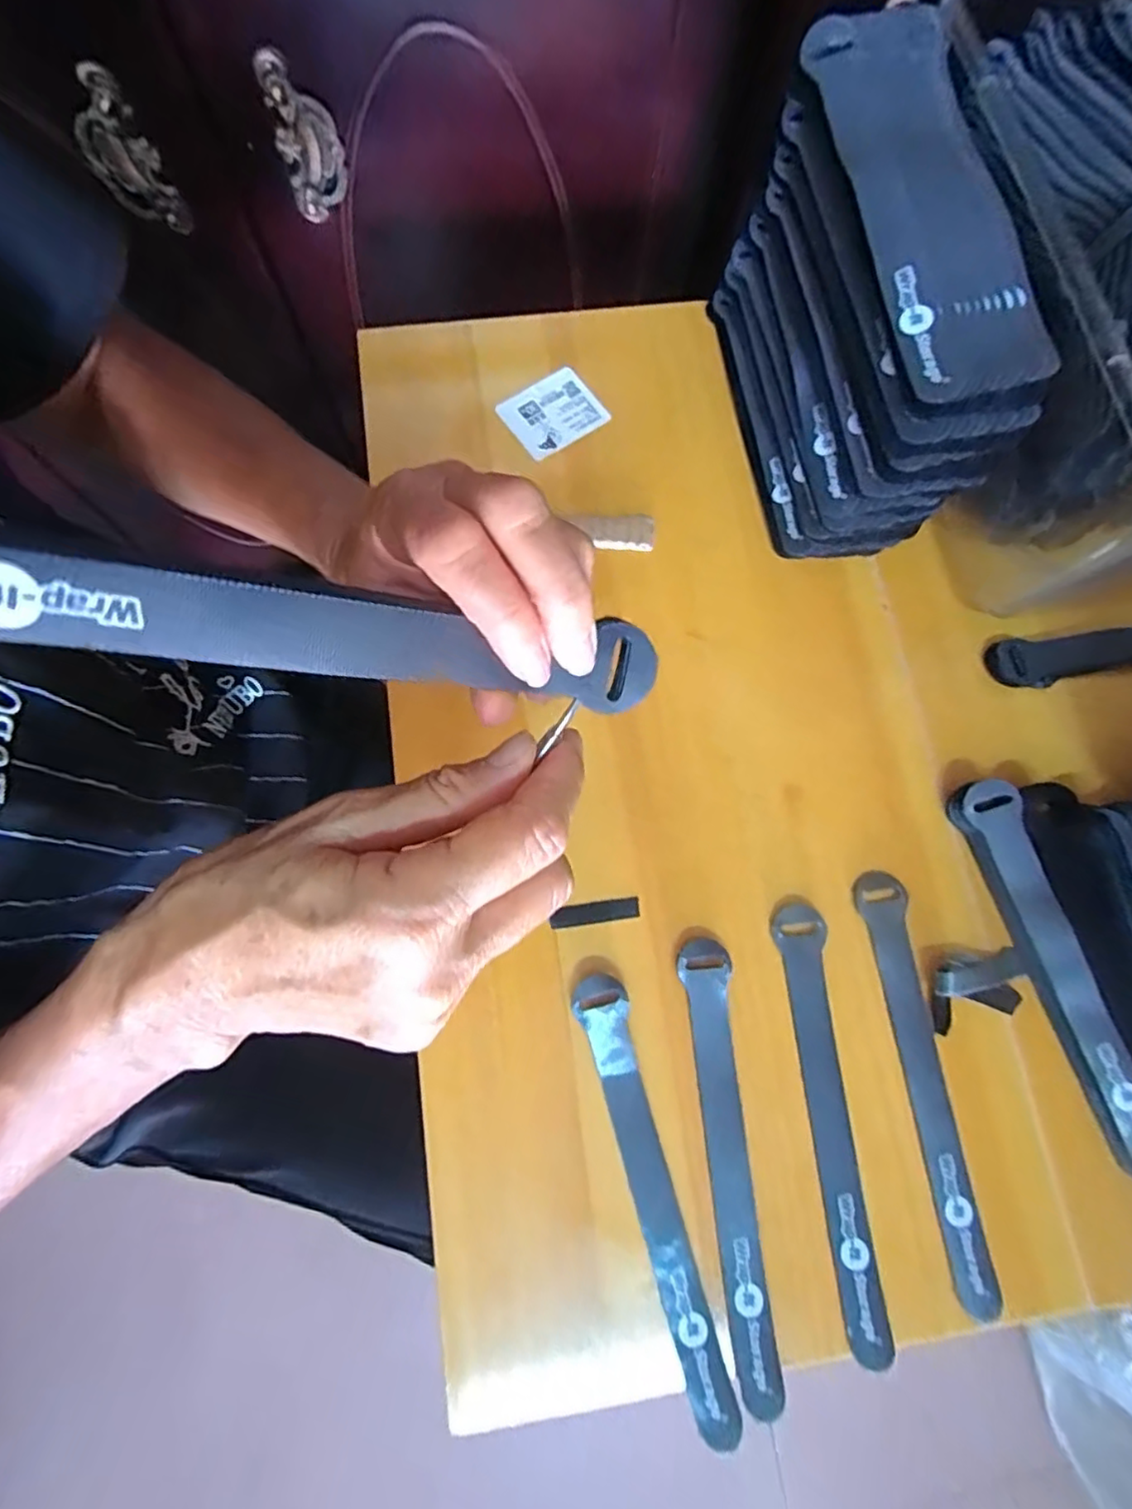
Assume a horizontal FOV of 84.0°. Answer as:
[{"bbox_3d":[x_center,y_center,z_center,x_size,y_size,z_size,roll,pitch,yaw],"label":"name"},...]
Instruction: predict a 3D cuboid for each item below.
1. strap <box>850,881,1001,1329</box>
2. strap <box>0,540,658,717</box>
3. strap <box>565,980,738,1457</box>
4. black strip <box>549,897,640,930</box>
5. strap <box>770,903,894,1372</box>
[{"bbox_3d":[0.179,0.160,0.312,0.024,0.005,0.197,-8,77,-3],"label":"strap"},{"bbox_3d":[-0.064,-0.031,0.155,0.197,0.004,0.026,5,111,-26],"label":"strap"},{"bbox_3d":[0.039,0.203,0.292,0.024,0.011,0.194,-14,77,-4],"label":"strap"},{"bbox_3d":[0.015,0.082,0.326,0.046,0.004,0.011,-7,77,-3],"label":"black strip"},{"bbox_3d":[0.129,0.175,0.305,0.024,0.008,0.195,-6,76,-2],"label":"strap"}]

